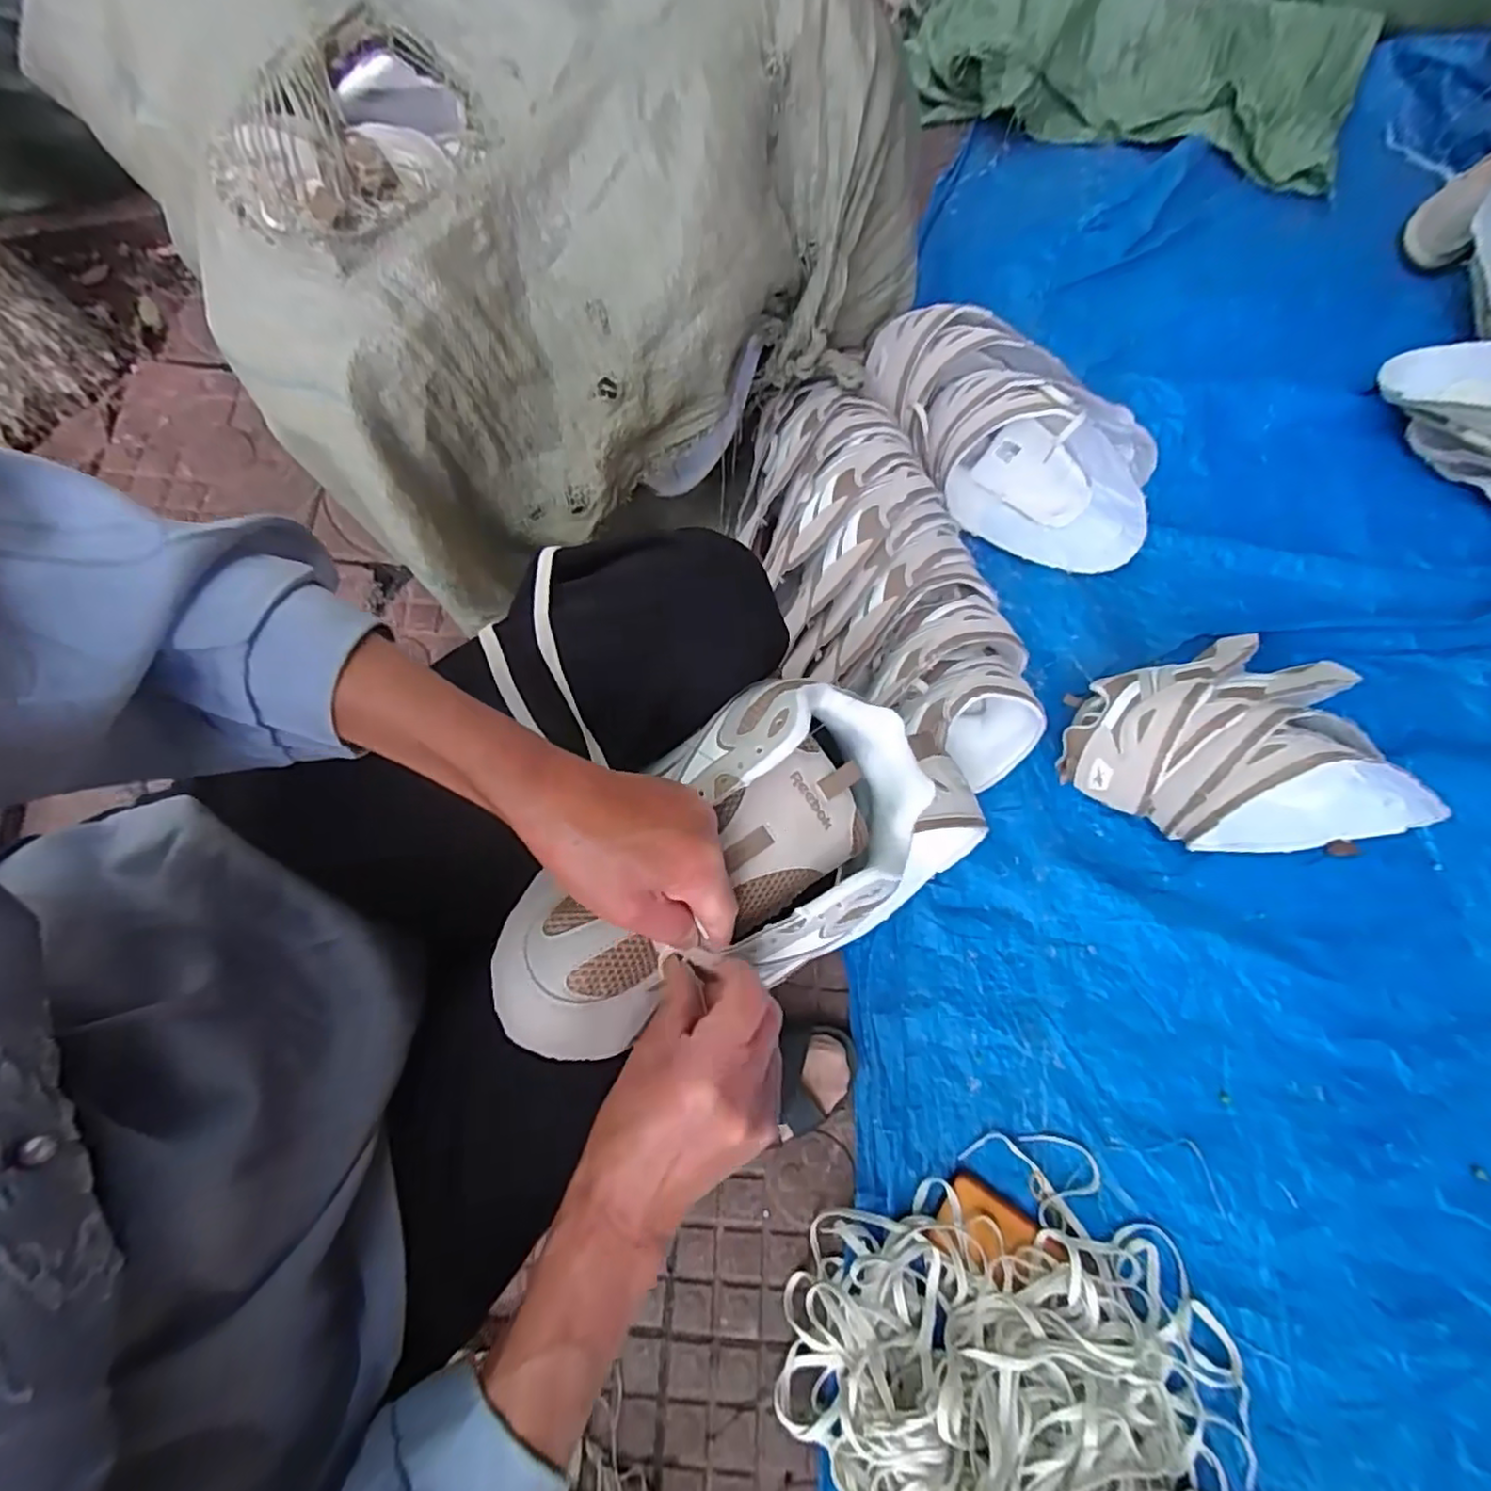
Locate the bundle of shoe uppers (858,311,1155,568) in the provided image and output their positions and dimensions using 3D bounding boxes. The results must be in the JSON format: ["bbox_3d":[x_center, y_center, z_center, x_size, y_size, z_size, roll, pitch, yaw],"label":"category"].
[{"bbox_3d":[0.302,-0.339,0.747,0.370,0.146,0.141,36,73,-12],"label":"bundle of shoe uppers"}]

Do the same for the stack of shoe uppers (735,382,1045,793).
[{"bbox_3d":[0.146,-0.170,0.681,0.194,0.134,0.459,-30,85,-9],"label":"stack of shoe uppers"}]

